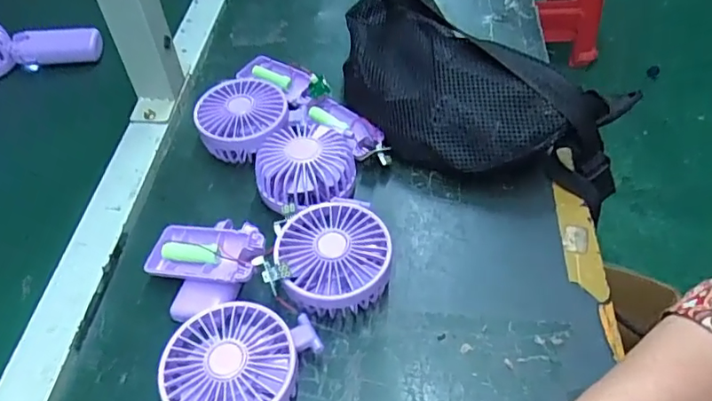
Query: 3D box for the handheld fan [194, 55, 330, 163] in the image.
[{"bbox_3d":[-0.089,-0.100,0.535,0.104,0.039,0.153,12,52,12],"label":"handheld fan"}]

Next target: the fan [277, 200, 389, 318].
[{"bbox_3d":[-0.016,0.045,0.411,0.080,0.044,0.089,-17,52,-11],"label":"fan"}]

